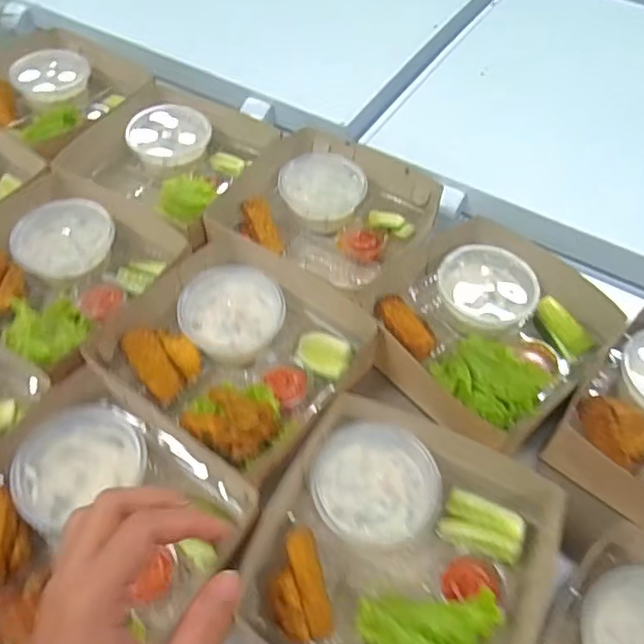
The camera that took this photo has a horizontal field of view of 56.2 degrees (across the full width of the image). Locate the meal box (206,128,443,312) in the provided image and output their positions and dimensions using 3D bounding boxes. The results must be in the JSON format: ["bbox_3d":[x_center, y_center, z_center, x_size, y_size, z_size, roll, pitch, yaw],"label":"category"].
[{"bbox_3d":[0.011,-0.118,0.714,0.228,0.069,0.215,31,58,19],"label":"meal box"}]

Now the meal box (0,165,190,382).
[{"bbox_3d":[-0.264,-0.058,0.649,0.217,0.063,0.233,29,57,18],"label":"meal box"}]

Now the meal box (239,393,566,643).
[{"bbox_3d":[0.063,0.185,0.486,0.214,0.057,0.221,21,55,13],"label":"meal box"}]

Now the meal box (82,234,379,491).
[{"bbox_3d":[-0.073,0.021,0.597,0.221,0.057,0.227,30,58,19],"label":"meal box"}]

